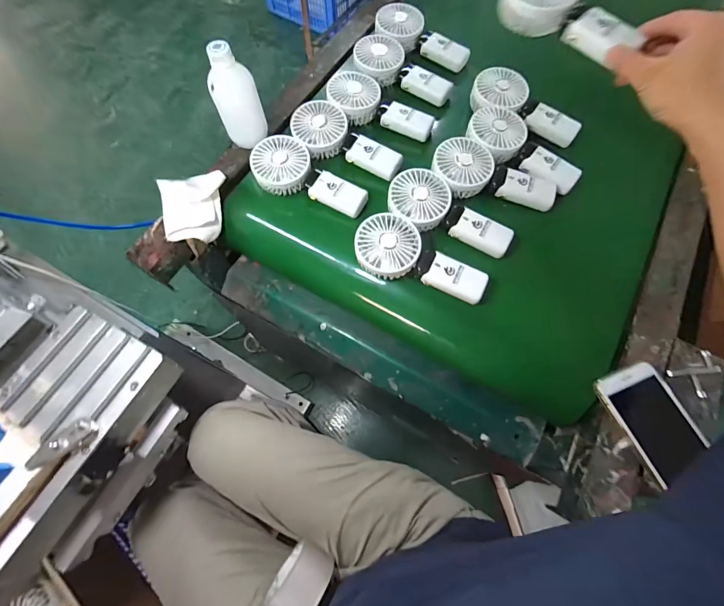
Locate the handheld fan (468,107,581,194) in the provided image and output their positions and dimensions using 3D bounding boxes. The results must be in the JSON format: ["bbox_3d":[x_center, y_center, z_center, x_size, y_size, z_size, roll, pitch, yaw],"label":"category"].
[{"bbox_3d":[0.254,-0.246,0.549,0.181,0.034,0.090,32,72,12],"label":"handheld fan"}]

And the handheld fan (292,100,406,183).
[{"bbox_3d":[-0.029,-0.251,0.555,0.181,0.034,0.086,39,74,15],"label":"handheld fan"}]

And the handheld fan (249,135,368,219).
[{"bbox_3d":[-0.079,-0.198,0.541,0.185,0.033,0.083,18,70,8],"label":"handheld fan"}]

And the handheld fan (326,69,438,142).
[{"bbox_3d":[0.033,-0.334,0.596,0.184,0.034,0.085,17,70,8],"label":"handheld fan"}]

